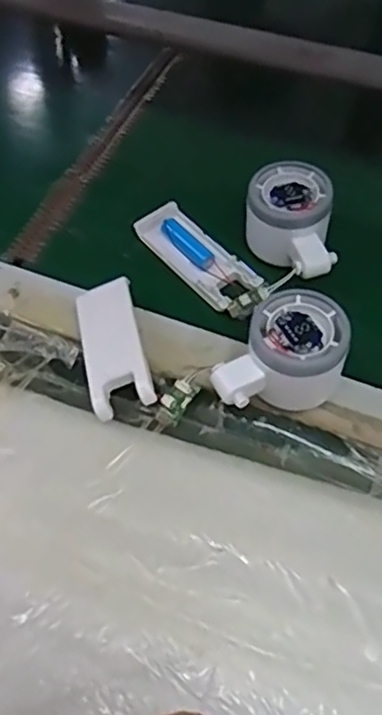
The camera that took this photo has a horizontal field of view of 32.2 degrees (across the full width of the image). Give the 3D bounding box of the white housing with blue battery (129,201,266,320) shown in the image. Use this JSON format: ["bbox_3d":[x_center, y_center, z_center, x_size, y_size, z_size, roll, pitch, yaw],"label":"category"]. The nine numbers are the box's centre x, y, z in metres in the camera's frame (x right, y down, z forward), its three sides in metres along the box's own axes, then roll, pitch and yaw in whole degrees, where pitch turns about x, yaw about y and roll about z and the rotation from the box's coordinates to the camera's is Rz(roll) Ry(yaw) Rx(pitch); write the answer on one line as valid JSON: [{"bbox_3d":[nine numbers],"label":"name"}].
[{"bbox_3d":[0.008,-0.071,0.485,0.042,0.015,0.119,-34,62,-20],"label":"white housing with blue battery"}]

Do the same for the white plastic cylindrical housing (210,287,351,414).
[{"bbox_3d":[0.059,0.005,0.404,0.062,0.050,0.083,28,65,21],"label":"white plastic cylindrical housing"}]

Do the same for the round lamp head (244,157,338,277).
[{"bbox_3d":[0.070,-0.095,0.473,0.058,0.048,0.086,2,58,6],"label":"round lamp head"}]

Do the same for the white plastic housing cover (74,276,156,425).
[{"bbox_3d":[-0.052,-0.008,0.435,0.039,0.022,0.098,-11,56,-7],"label":"white plastic housing cover"}]

